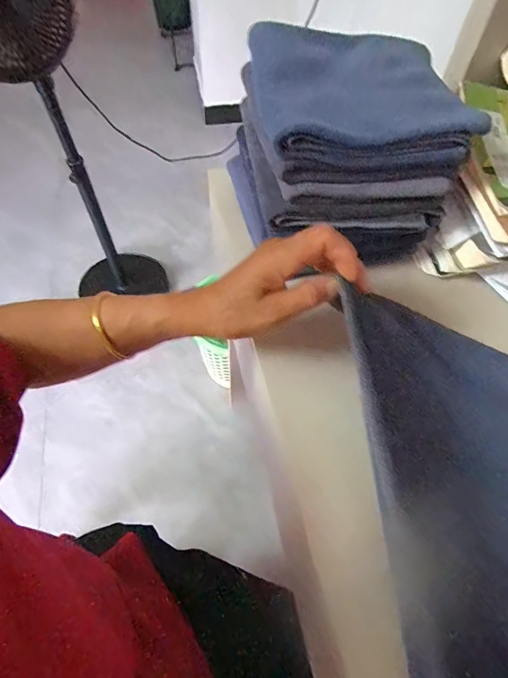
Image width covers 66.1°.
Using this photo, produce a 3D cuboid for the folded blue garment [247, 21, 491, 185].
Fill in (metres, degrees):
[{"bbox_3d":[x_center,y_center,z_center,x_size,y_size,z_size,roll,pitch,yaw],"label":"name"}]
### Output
[{"bbox_3d":[0.095,-0.221,0.357,0.190,0.058,0.163,-7,58,-7],"label":"folded blue garment"}]

